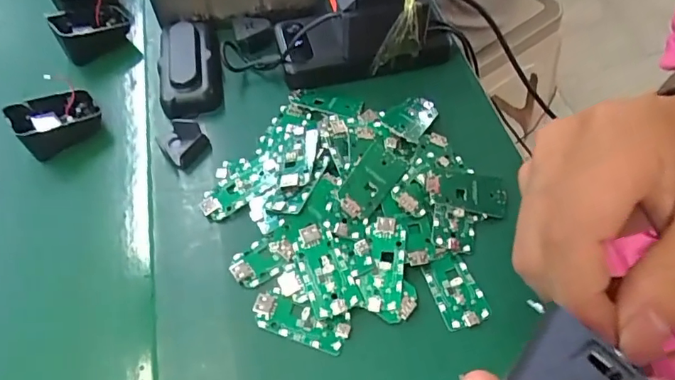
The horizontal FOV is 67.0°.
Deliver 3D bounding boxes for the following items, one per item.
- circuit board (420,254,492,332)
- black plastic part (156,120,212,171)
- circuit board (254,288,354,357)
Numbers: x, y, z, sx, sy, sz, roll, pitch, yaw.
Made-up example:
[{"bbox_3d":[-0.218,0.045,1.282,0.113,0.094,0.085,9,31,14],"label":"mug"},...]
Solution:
[{"bbox_3d":[0.080,0.068,0.348,0.032,0.005,0.050,-18,56,-7],"label":"circuit board"},{"bbox_3d":[-0.127,-0.039,0.422,0.034,0.020,0.036,-37,61,-18],"label":"black plastic part"},{"bbox_3d":[-0.024,0.085,0.336,0.063,0.006,0.028,16,59,15],"label":"circuit board"}]

